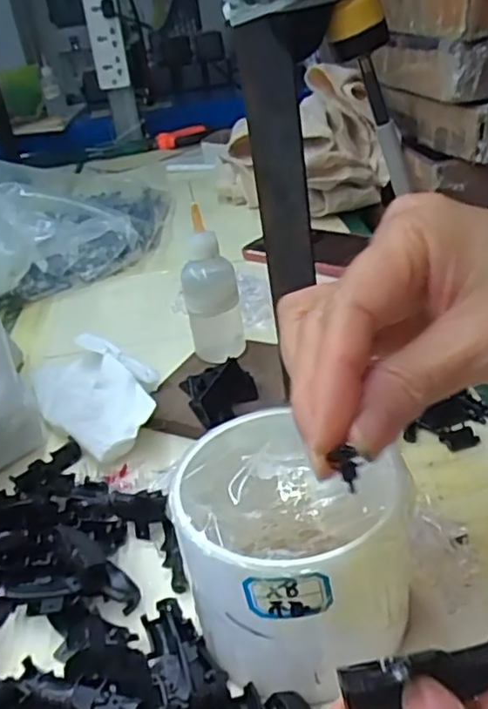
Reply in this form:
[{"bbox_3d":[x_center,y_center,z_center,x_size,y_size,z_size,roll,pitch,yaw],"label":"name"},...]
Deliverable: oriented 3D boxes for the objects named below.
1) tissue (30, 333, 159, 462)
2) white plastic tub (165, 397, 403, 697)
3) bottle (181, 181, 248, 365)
[{"bbox_3d":[-0.097,0.019,0.409,0.065,0.026,0.146,-22,33,-24],"label":"tissue"},{"bbox_3d":[0.020,0.074,0.245,0.083,0.073,0.081,-5,30,3],"label":"white plastic tub"},{"bbox_3d":[-0.021,-0.043,0.410,0.034,0.111,0.026,-8,30,-2],"label":"bottle"}]

